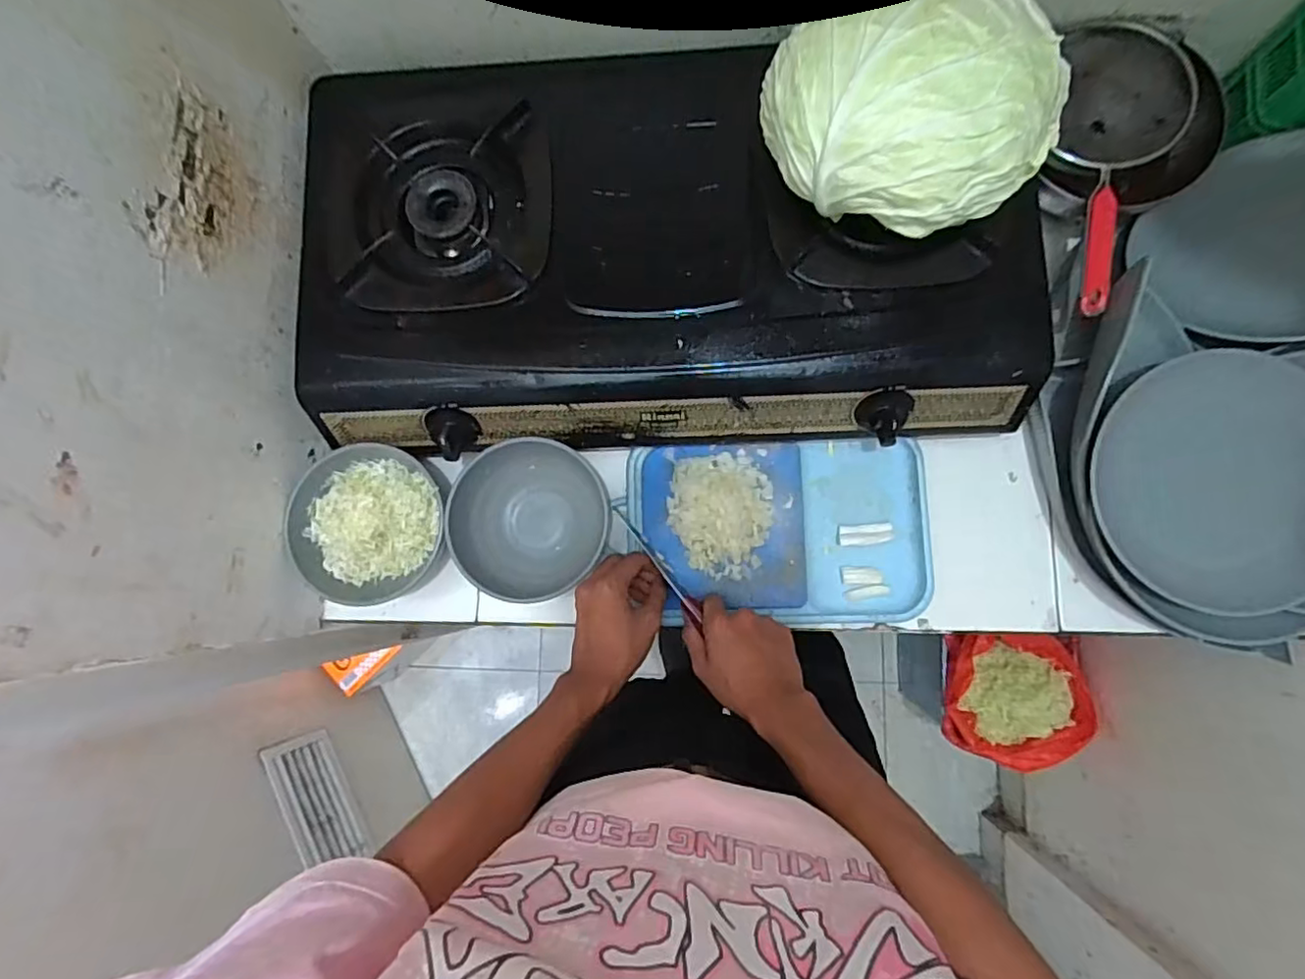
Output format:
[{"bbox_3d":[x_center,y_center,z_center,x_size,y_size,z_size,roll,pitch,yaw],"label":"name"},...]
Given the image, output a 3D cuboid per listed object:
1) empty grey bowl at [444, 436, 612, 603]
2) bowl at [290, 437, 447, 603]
[{"bbox_3d":[-0.124,0.033,0.651,0.150,0.072,0.159,-1,82,4],"label":"empty grey bowl"},{"bbox_3d":[-0.286,0.034,0.650,0.157,0.057,0.158,-1,82,4],"label":"bowl"}]

